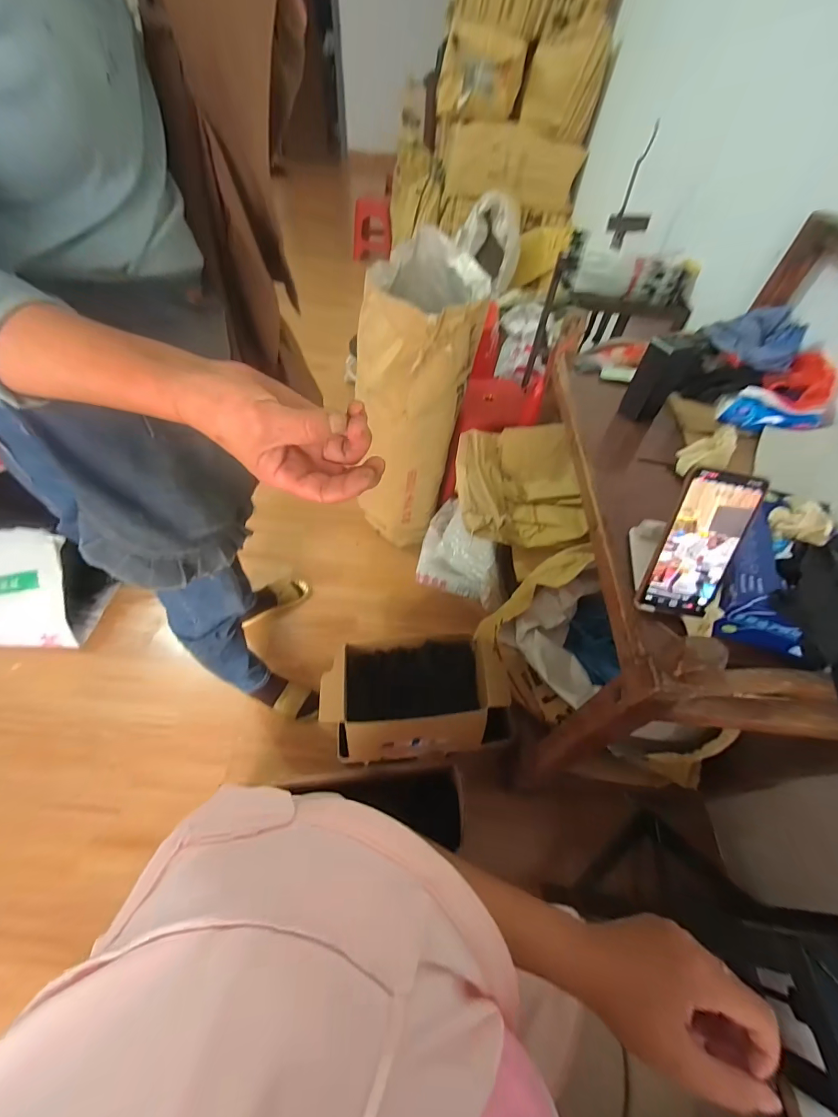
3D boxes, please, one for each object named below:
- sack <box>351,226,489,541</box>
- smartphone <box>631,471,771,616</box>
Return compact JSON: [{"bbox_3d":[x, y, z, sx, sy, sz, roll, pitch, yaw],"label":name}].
[{"bbox_3d":[0.011,-0.469,1.262,0.279,0.726,0.509,11,52,5],"label":"sack"},{"bbox_3d":[0.301,-0.011,0.442,0.077,0.162,0.011,15,22,8],"label":"smartphone"}]

